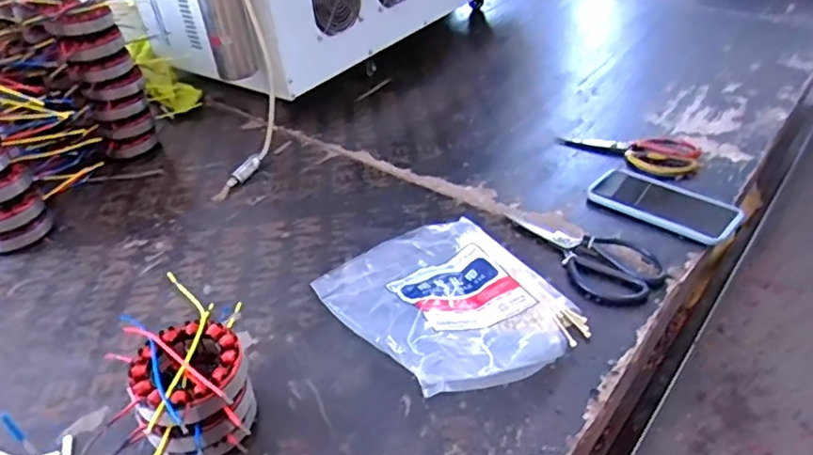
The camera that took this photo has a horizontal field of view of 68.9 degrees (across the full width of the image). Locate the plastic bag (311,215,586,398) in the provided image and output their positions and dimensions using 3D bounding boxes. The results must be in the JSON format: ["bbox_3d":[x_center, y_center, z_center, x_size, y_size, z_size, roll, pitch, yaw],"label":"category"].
[{"bbox_3d":[0.042,0.062,0.601,0.199,0.060,0.243,-22,40,-23],"label":"plastic bag"}]

